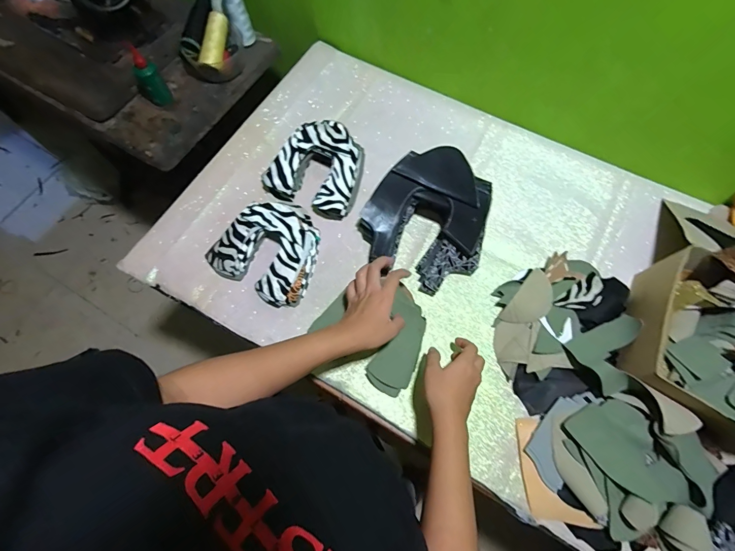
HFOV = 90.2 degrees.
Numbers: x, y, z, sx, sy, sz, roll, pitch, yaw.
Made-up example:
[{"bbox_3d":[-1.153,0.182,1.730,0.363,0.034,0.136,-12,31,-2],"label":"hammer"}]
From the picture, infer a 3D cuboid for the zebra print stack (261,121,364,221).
[{"bbox_3d":[-0.086,-0.195,0.656,0.162,0.063,0.146,23,71,9],"label":"zebra print stack"}]

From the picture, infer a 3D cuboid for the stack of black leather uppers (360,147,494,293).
[{"bbox_3d":[0.095,-0.084,0.586,0.204,0.111,0.180,32,72,12],"label":"stack of black leather uppers"}]

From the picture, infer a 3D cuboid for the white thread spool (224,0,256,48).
[{"bbox_3d":[-0.265,-0.535,0.753,0.041,0.113,0.033,-20,70,-7],"label":"white thread spool"}]

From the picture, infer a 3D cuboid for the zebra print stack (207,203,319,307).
[{"bbox_3d":[-0.159,-0.049,0.614,0.172,0.045,0.164,29,72,11],"label":"zebra print stack"}]

